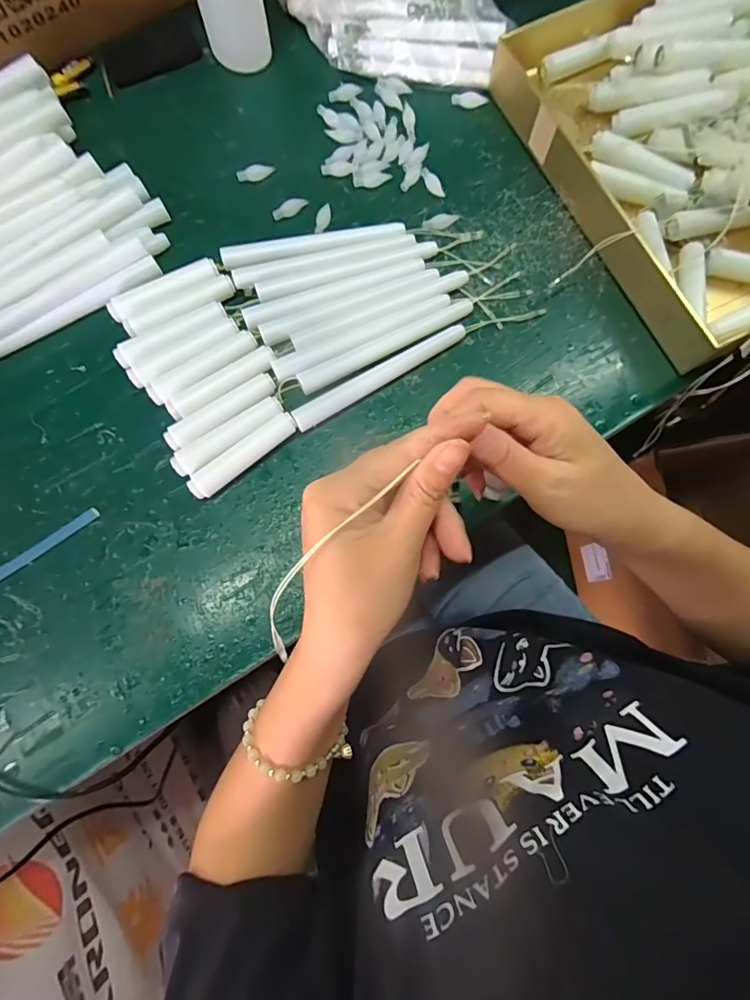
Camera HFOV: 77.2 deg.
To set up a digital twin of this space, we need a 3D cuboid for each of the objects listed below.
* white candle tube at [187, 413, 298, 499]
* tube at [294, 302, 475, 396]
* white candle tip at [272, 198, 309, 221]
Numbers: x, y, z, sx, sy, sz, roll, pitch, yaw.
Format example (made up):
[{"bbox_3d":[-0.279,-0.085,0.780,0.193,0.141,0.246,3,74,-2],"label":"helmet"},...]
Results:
[{"bbox_3d":[-0.096,-0.032,0.349,0.088,0.017,0.019,-36,81,-7],"label":"white candle tube"},{"bbox_3d":[0.009,-0.121,0.365,0.147,0.011,0.013,-28,80,-6],"label":"tube"},{"bbox_3d":[-0.072,-0.246,0.396,0.031,0.007,0.011,-19,80,-4],"label":"white candle tip"}]

